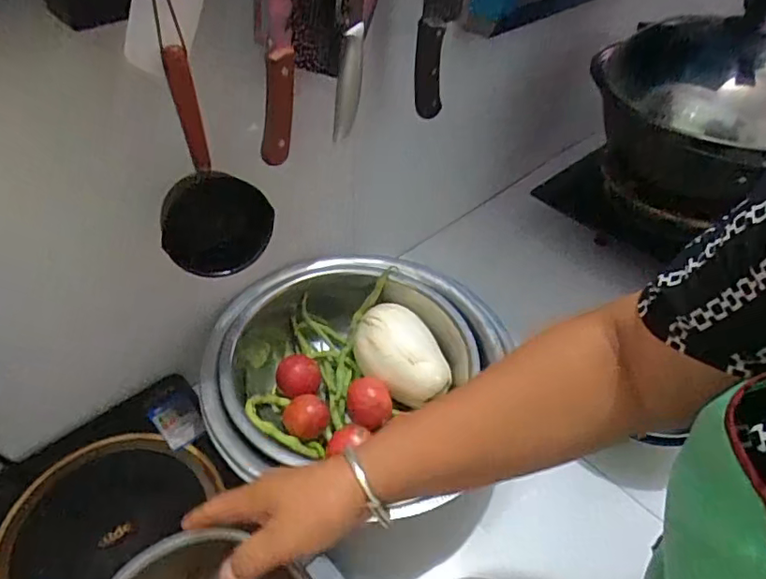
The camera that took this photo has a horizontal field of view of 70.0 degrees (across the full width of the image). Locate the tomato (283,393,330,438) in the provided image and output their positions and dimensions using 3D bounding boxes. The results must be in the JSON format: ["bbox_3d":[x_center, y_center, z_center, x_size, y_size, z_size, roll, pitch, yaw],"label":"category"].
[{"bbox_3d":[-0.087,0.147,0.624,0.050,0.038,0.040,-7,46,-8],"label":"tomato"}]

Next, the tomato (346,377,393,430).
[{"bbox_3d":[-0.015,0.137,0.636,0.051,0.045,0.061,-15,47,-15],"label":"tomato"}]

